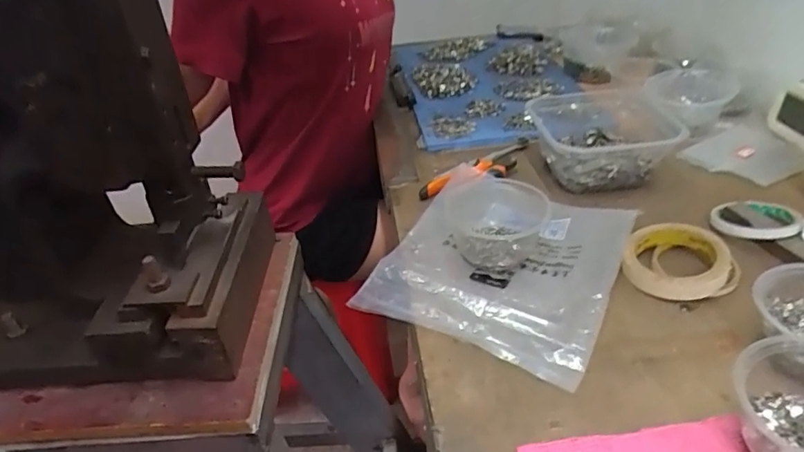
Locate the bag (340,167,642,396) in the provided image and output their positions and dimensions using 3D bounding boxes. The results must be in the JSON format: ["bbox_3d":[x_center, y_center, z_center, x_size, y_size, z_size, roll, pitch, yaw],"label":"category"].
[{"bbox_3d":[0.108,0.028,0.583,0.234,0.029,0.254,16,40,26],"label":"bag"}]

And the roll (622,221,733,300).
[{"bbox_3d":[0.284,0.035,0.557,0.095,0.029,0.098,-3,35,2],"label":"roll"}]

